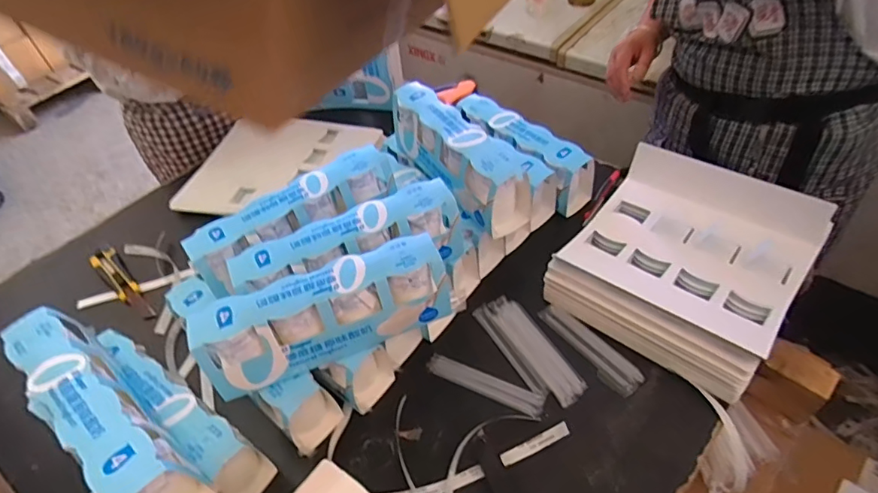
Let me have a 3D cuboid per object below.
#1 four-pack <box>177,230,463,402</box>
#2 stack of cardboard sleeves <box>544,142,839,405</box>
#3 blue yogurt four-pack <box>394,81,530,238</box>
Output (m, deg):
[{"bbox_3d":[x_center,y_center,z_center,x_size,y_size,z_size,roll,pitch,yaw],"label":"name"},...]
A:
[{"bbox_3d":[-0.122,0.073,0.577,0.277,0.091,0.075,-20,49,-11],"label":"four-pack"},{"bbox_3d":[0.339,0.015,0.715,0.273,0.107,0.293,30,58,29],"label":"stack of cardboard sleeves"},{"bbox_3d":[0.021,-0.133,0.733,0.066,0.103,0.266,-30,52,-20],"label":"blue yogurt four-pack"}]

